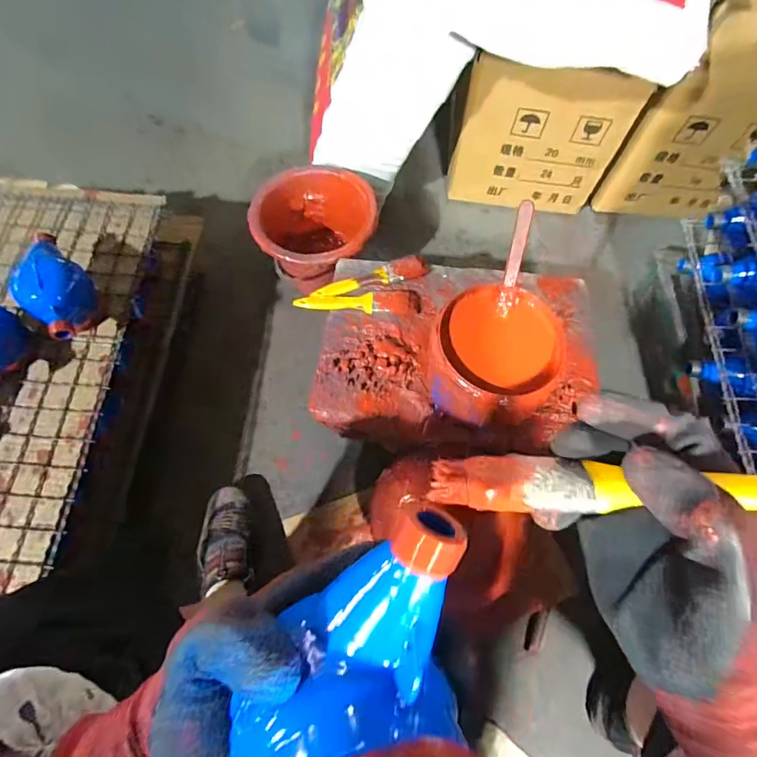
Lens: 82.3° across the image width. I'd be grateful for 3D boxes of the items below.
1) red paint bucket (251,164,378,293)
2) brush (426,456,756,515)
[{"bbox_3d":[-0.112,-0.255,0.809,0.205,0.166,0.191,0,67,-1],"label":"red paint bucket"},{"bbox_3d":[0.111,0.046,0.181,0.174,0.012,0.024,1,67,8],"label":"brush"}]

